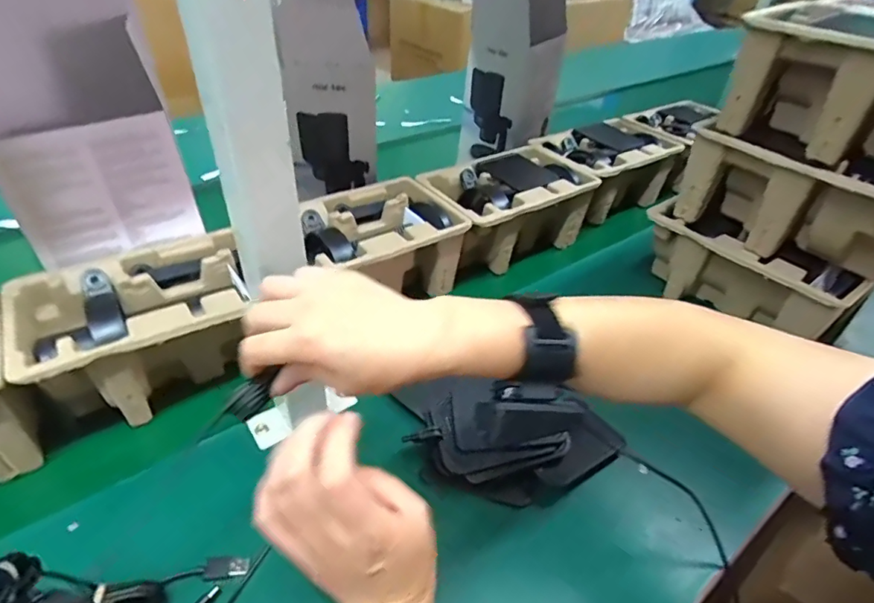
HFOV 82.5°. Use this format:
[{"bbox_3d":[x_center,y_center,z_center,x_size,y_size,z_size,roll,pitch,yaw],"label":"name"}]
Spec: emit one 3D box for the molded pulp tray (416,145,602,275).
[{"bbox_3d":[0.104,-0.134,0.726,0.235,0.106,0.164,-26,49,-30],"label":"molded pulp tray"}]

